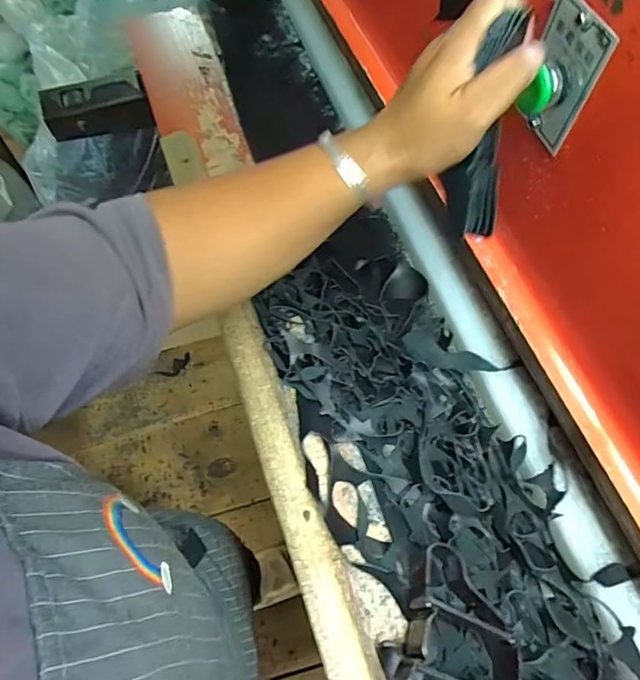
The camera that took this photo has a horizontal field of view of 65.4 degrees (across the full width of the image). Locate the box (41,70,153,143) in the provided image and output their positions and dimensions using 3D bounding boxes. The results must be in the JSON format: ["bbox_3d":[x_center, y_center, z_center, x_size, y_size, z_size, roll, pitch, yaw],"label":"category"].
[{"bbox_3d":[-0.322,-0.337,0.730,0.150,0.068,0.059,-14,64,-10],"label":"box"}]

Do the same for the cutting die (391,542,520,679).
[{"bbox_3d":[0.110,0.243,0.385,0.094,0.051,0.138,22,63,8],"label":"cutting die"}]

